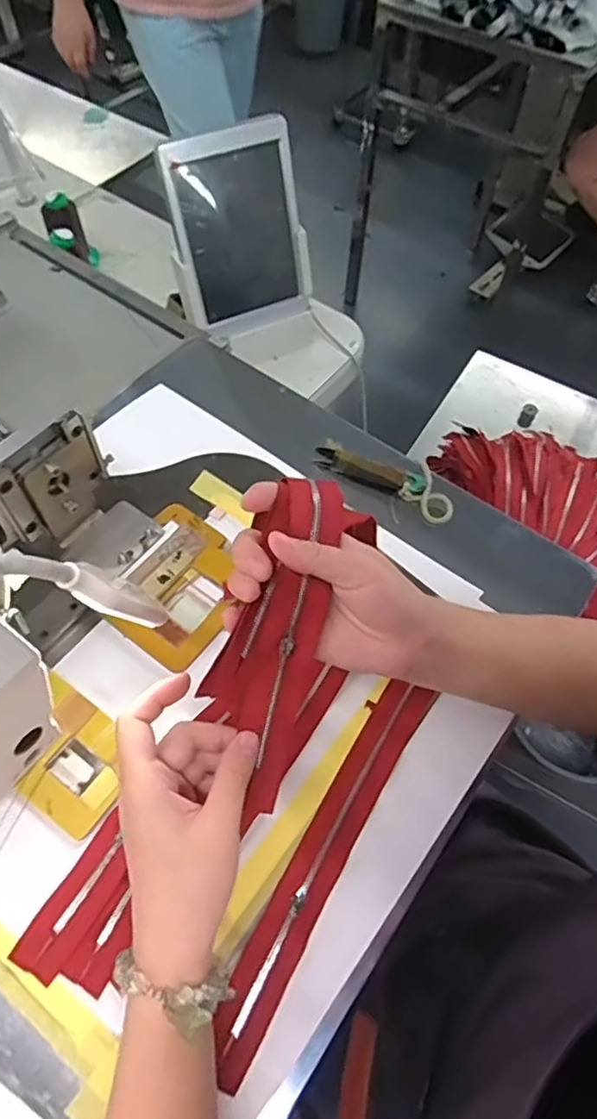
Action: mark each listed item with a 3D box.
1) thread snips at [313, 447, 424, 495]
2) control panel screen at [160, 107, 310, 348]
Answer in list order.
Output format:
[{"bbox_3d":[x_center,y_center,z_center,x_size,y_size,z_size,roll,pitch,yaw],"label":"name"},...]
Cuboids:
[{"bbox_3d":[0.064,-0.082,0.569,0.100,0.010,0.023,22,61,10],"label":"thread snips"},{"bbox_3d":[-0.067,-0.369,0.718,0.156,0.210,0.022,-24,43,-10],"label":"control panel screen"}]

